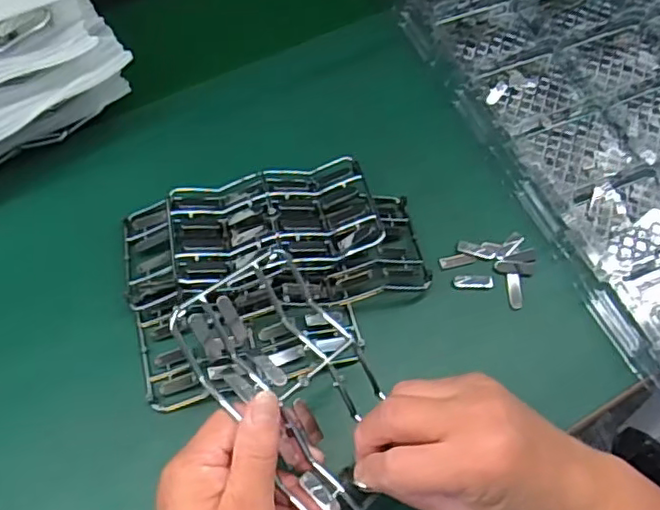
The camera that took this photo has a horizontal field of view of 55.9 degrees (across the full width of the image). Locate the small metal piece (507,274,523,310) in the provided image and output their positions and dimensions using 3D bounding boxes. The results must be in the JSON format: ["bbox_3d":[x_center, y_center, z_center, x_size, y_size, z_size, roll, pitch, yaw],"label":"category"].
[{"bbox_3d":[0.142,0.027,0.477,0.010,0.004,0.028,2,62,-1],"label":"small metal piece"}]

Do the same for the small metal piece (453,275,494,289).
[{"bbox_3d":[0.110,0.020,0.478,0.029,0.005,0.012,1,62,-1],"label":"small metal piece"}]

